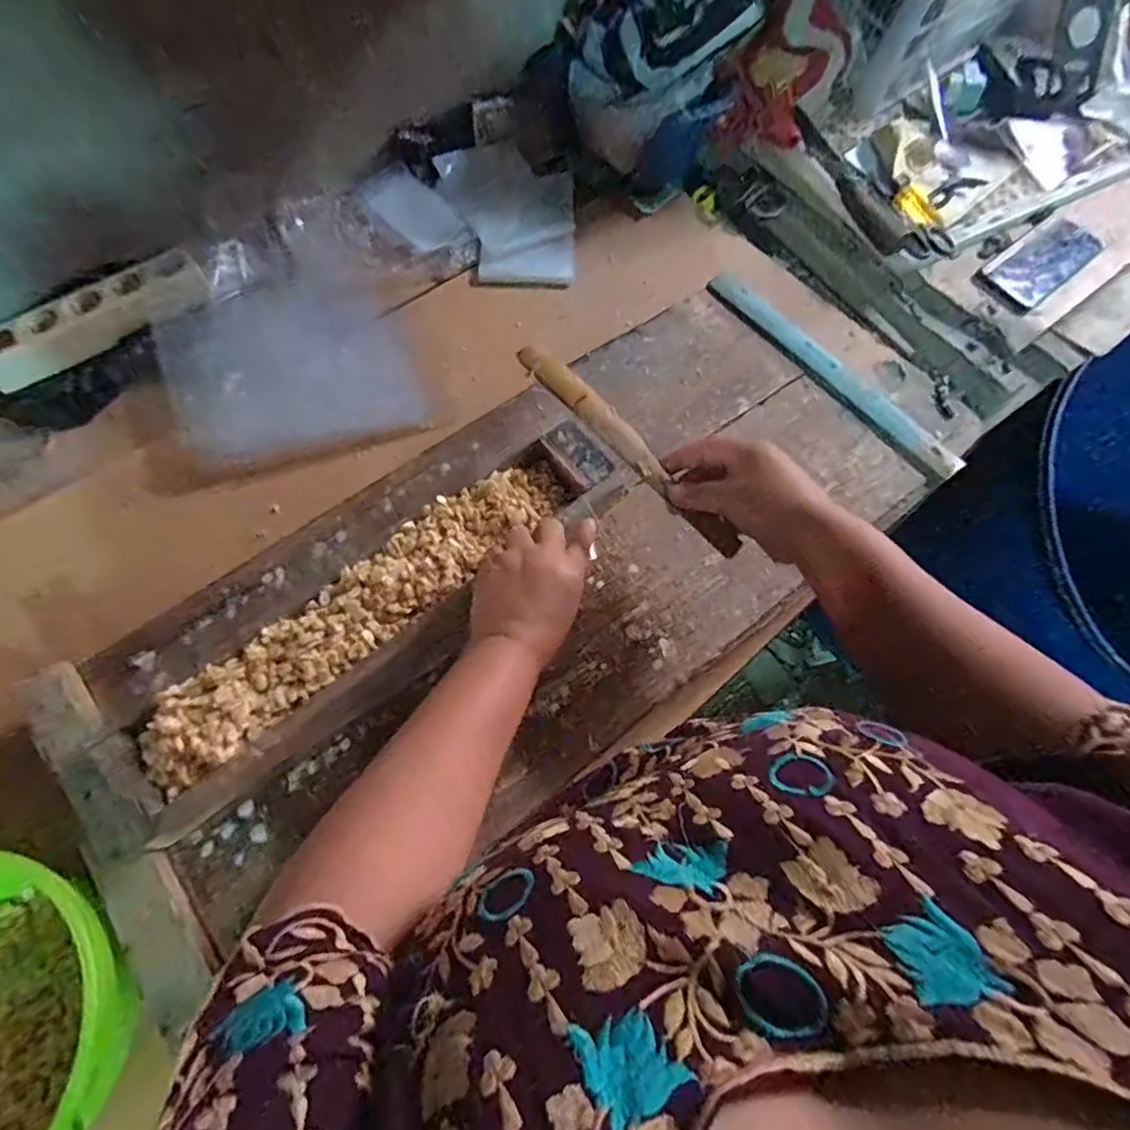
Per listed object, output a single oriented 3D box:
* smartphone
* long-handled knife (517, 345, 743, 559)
[{"bbox_3d":[0.572,-0.366,0.722,0.180,0.013,0.078,-37,75,-15],"label":"smartphone"},{"bbox_3d":[0.046,-0.090,0.442,0.026,0.013,0.220,-40,79,-15],"label":"long-handled knife"}]

